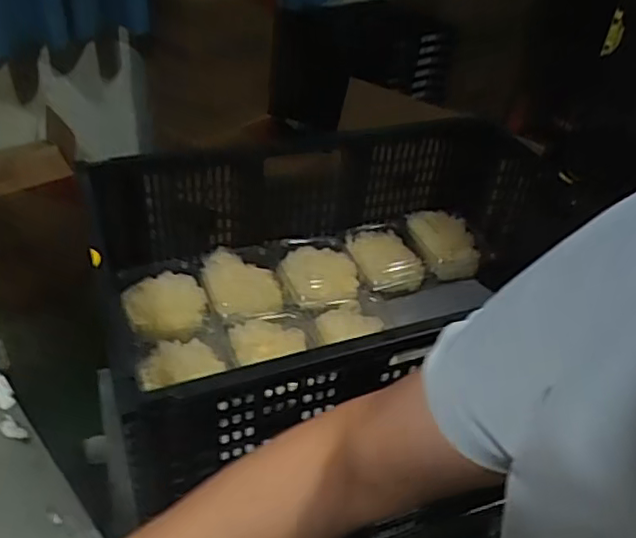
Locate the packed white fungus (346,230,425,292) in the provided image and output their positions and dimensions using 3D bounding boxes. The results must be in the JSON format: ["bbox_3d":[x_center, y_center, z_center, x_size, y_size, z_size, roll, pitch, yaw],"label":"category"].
[{"bbox_3d":[0.093,-0.013,0.907,0.094,0.037,0.103,-12,41,-20],"label":"packed white fungus"}]

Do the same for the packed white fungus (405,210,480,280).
[{"bbox_3d":[0.194,-0.035,0.951,0.097,0.049,0.124,-7,40,-15],"label":"packed white fungus"}]

